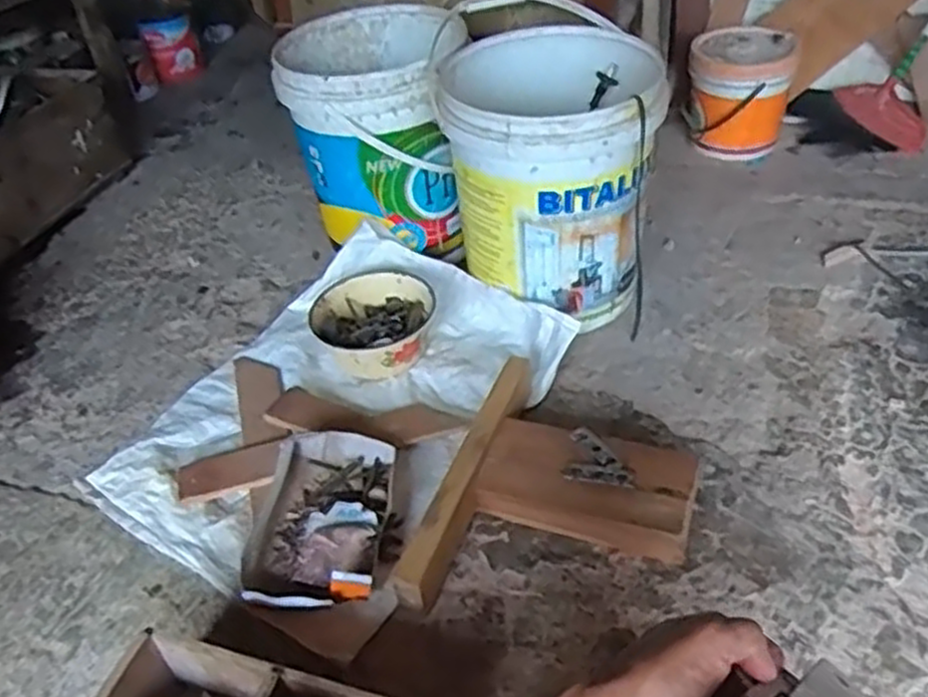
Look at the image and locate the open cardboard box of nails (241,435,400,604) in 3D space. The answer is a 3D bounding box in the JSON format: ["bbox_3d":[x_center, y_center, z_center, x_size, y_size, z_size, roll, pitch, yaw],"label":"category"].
[{"bbox_3d":[-0.162,0.202,0.929,0.154,0.052,0.236,-1,42,7],"label":"open cardboard box of nails"}]

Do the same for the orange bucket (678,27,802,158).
[{"bbox_3d":[0.540,-0.508,1.543,0.195,0.183,0.187,8,44,17],"label":"orange bucket"}]

